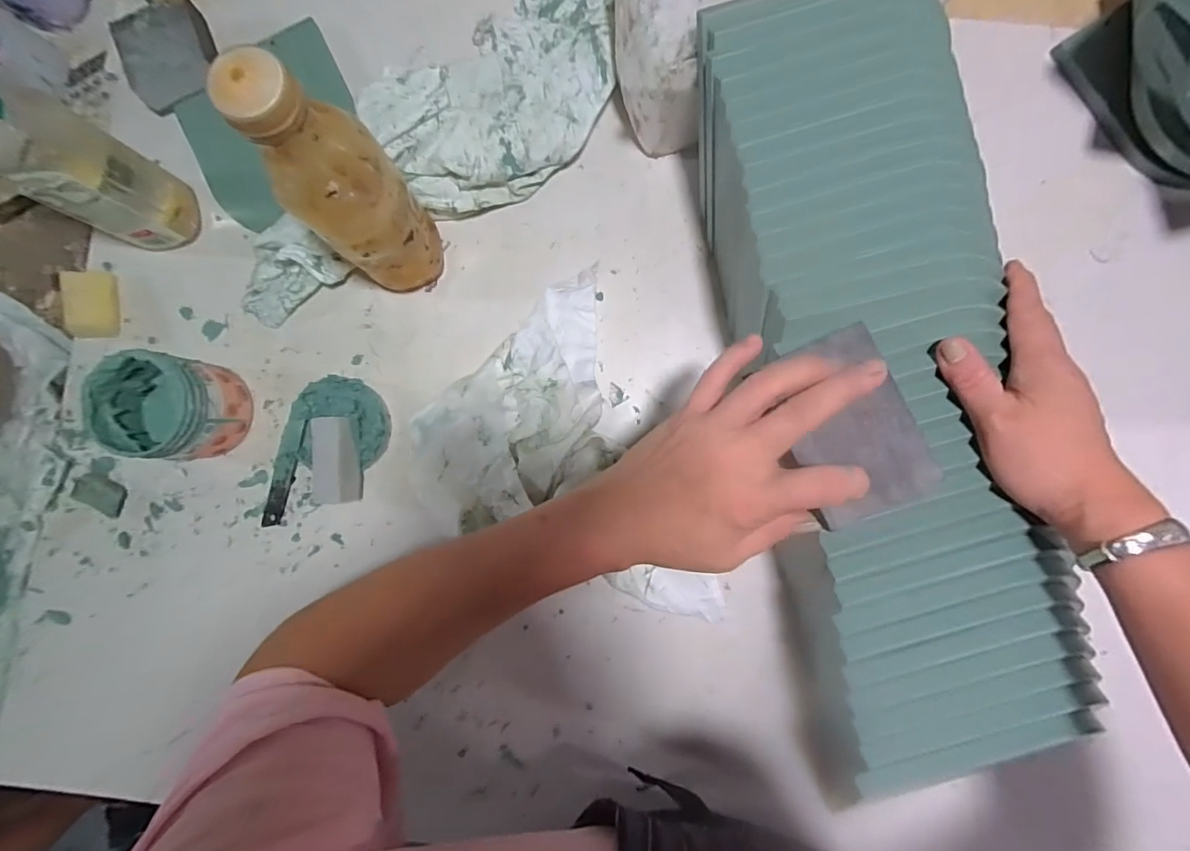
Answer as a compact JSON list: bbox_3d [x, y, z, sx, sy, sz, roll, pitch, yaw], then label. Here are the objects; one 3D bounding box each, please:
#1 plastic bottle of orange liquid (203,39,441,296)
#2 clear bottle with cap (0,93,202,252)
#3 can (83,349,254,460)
[{"bbox_3d":[-0.160,-0.149,0.349,0.071,0.209,0.057,-34,87,0],"label":"plastic bottle of orange liquid"},{"bbox_3d":[-0.381,-0.189,0.361,0.062,0.202,0.065,26,88,2],"label":"clear bottle with cap"},{"bbox_3d":[-0.337,-0.014,0.409,0.073,0.081,0.076,0,87,1],"label":"can"}]

